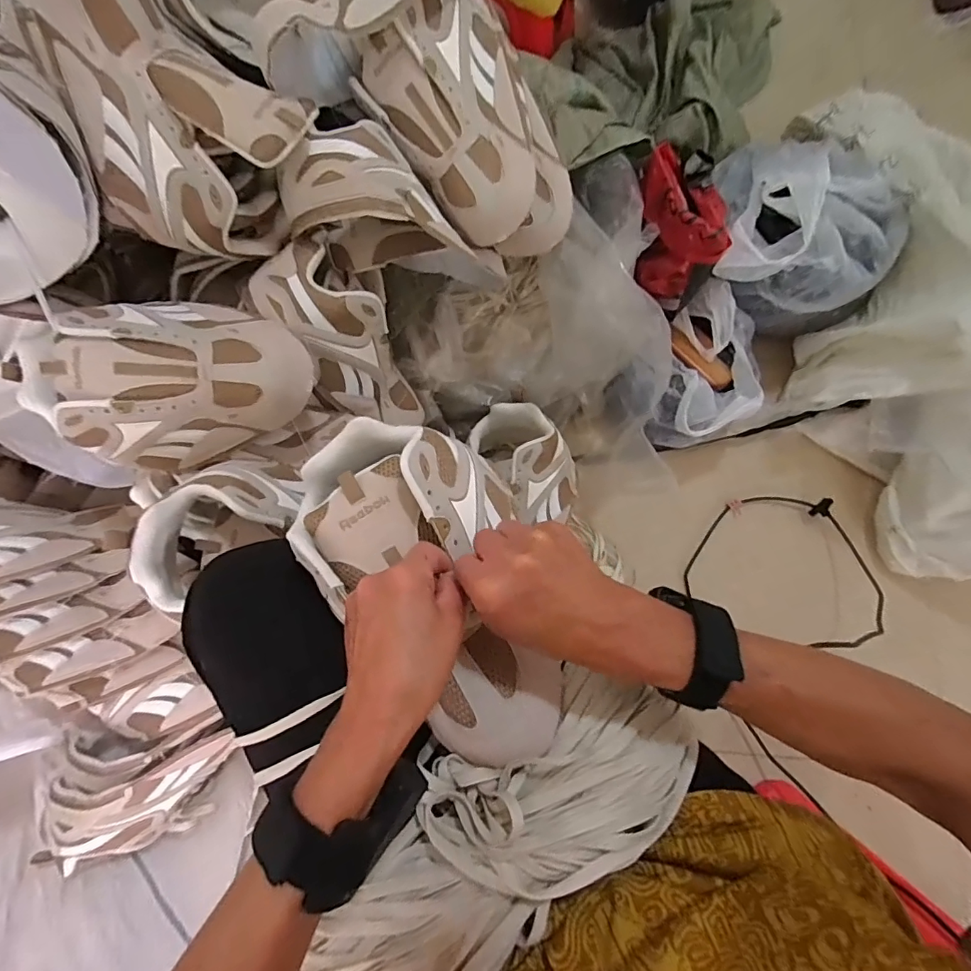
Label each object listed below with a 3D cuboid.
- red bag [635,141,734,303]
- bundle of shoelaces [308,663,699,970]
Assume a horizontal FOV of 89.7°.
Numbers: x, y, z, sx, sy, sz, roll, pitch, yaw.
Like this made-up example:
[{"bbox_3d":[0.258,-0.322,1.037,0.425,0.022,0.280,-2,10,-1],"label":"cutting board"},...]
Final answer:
[{"bbox_3d":[0.254,-0.350,0.640,0.105,0.101,0.164,10,78,4],"label":"red bag"},{"bbox_3d":[0.012,0.225,0.305,0.284,0.046,0.127,-43,80,-8],"label":"bundle of shoelaces"}]

